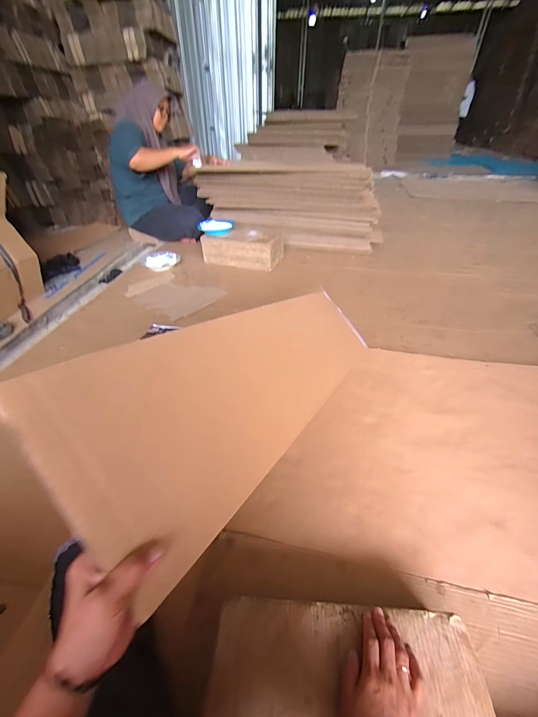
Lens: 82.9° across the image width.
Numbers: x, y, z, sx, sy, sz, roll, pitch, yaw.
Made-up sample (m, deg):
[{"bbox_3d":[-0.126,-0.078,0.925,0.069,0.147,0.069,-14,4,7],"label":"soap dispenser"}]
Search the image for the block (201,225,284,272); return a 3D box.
[{"bbox_3d":[-0.140,-0.594,1.619,0.402,0.146,0.184,13,44,15],"label":"block"}]

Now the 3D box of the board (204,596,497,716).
[{"bbox_3d":[0.106,0.448,0.391,0.366,0.027,0.207,1,42,3],"label":"board"}]

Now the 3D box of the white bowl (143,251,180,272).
[{"bbox_3d":[-0.586,-0.528,1.660,0.199,0.031,0.208,-12,43,-11],"label":"white bowl"}]

